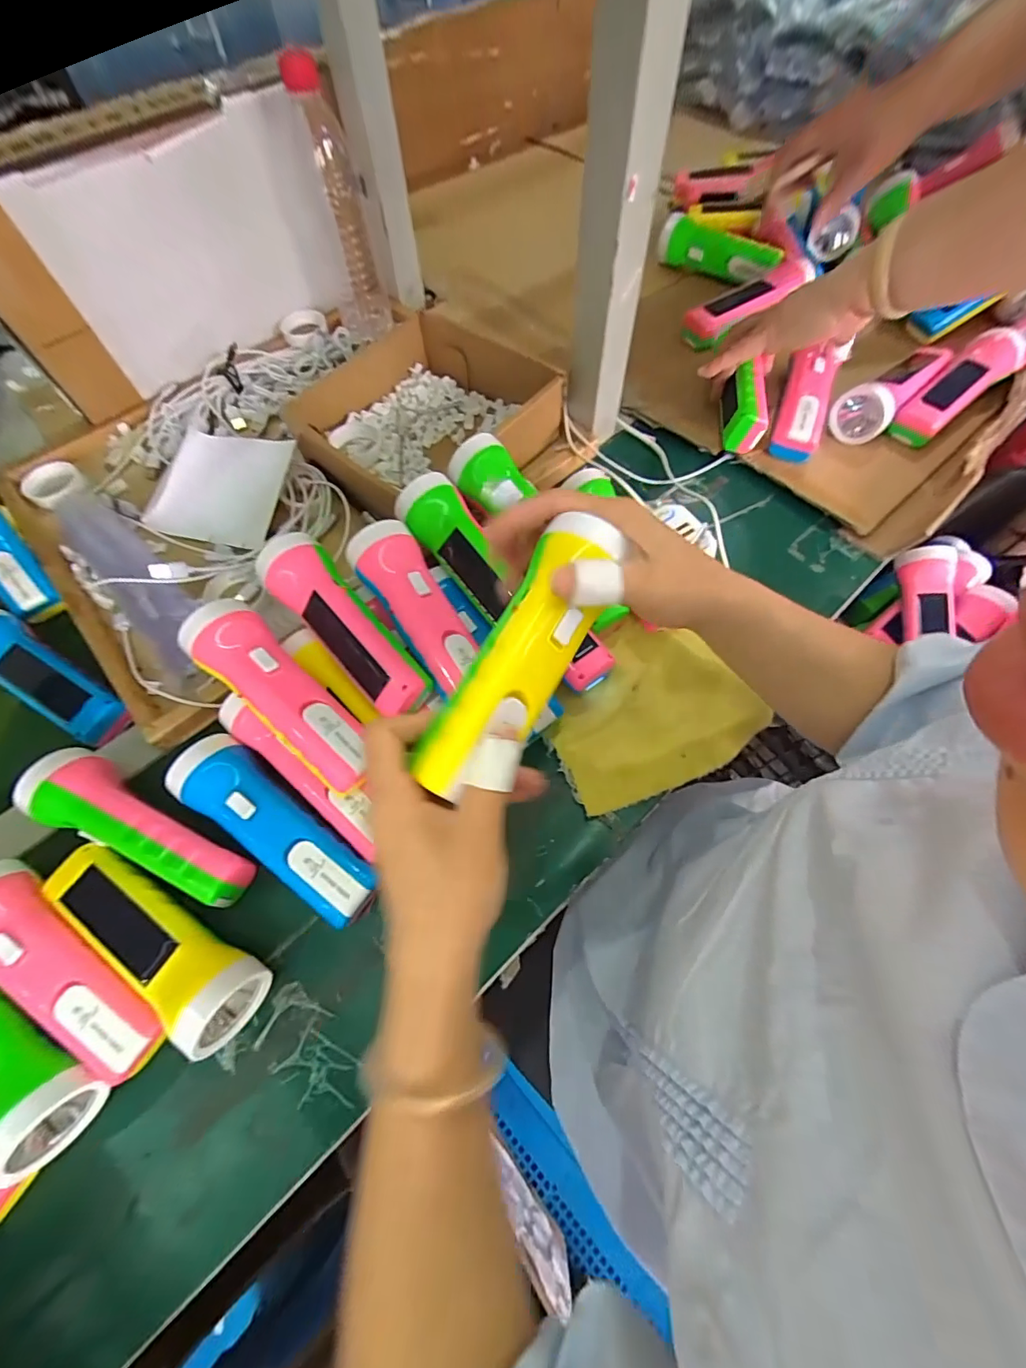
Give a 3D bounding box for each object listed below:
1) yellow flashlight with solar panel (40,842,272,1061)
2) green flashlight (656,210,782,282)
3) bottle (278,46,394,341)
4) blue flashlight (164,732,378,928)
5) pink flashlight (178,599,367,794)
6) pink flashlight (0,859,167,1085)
[{"bbox_3d":[-0.234,0.165,0.317,0.162,0.041,0.050,28,67,15],"label":"yellow flashlight with solar panel"},{"bbox_3d":[0.273,-0.584,0.660,0.169,0.041,0.048,37,70,18],"label":"green flashlight"},{"bbox_3d":[-0.186,-0.515,0.524,0.058,0.208,0.062,-14,64,-5],"label":"bottle"},{"bbox_3d":[-0.163,0.103,0.345,0.165,0.050,0.052,31,68,16],"label":"blue flashlight"},{"bbox_3d":[-0.157,0.009,0.341,0.158,0.055,0.048,38,72,14],"label":"pink flashlight"},{"bbox_3d":[-0.287,0.177,0.306,0.169,0.046,0.049,28,68,15],"label":"pink flashlight"}]

